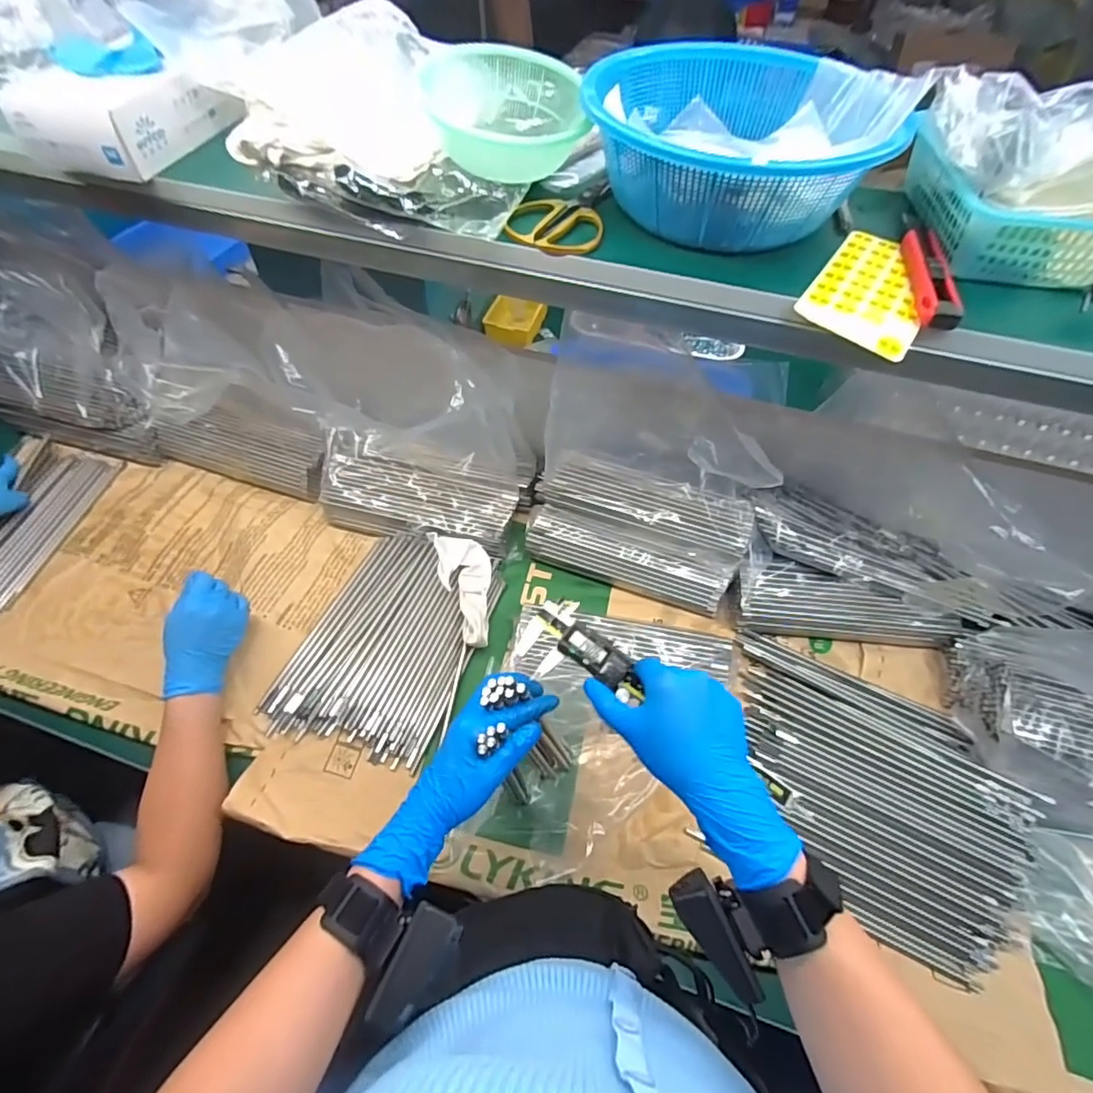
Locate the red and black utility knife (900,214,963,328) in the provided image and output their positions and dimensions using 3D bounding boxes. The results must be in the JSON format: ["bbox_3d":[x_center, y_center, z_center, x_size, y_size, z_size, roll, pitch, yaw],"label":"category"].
[{"bbox_3d":[0.327,-0.240,0.477,0.029,0.016,0.160,12,56,7],"label":"red and black utility knife"}]

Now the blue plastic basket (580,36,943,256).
[{"bbox_3d":[0.174,-0.372,0.512,0.267,0.085,0.247,30,60,18],"label":"blue plastic basket"}]

